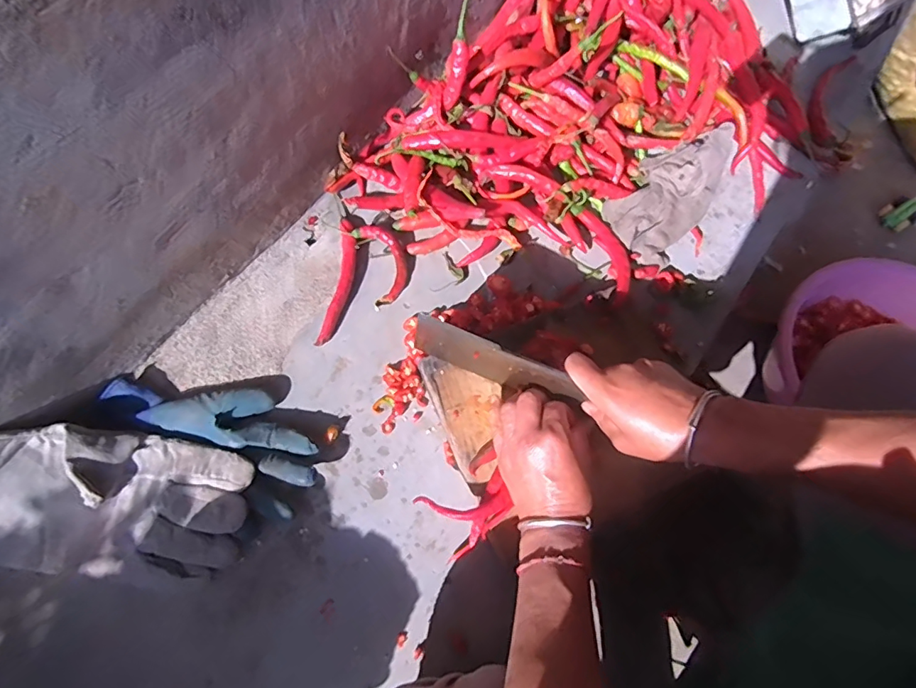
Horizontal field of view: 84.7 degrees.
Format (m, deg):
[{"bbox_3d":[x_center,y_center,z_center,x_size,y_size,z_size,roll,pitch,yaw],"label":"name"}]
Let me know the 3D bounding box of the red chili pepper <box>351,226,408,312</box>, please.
[{"bbox_3d":[-0.081,-0.089,0.550,0.048,0.009,0.093,-18,82,-8],"label":"red chili pepper"}]

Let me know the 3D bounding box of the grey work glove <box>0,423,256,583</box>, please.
[{"bbox_3d":[-0.304,0.138,0.434,0.233,0.061,0.120,4,67,1],"label":"grey work glove"}]

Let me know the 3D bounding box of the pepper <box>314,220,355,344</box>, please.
[{"bbox_3d":[-0.127,-0.068,0.545,0.023,0.020,0.145,6,67,2],"label":"pepper"}]

